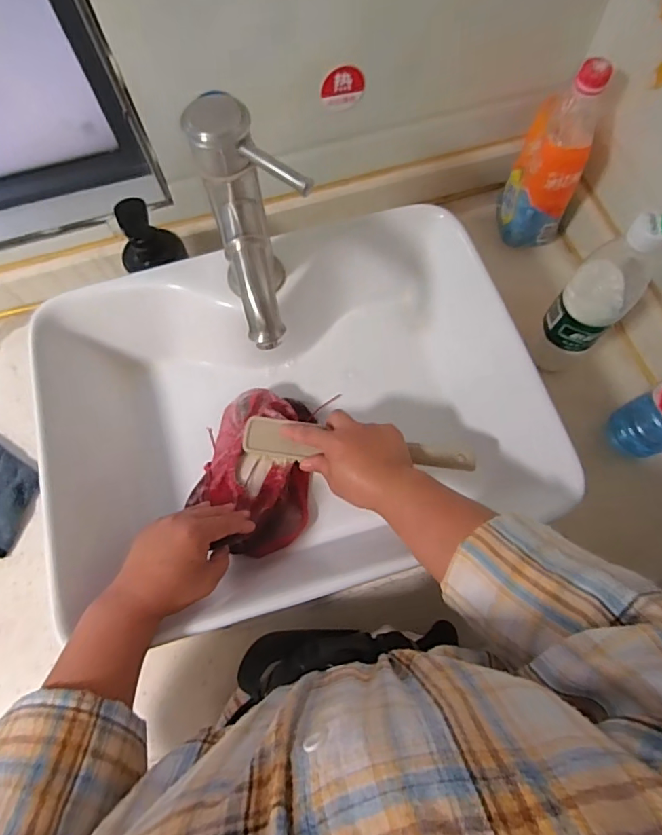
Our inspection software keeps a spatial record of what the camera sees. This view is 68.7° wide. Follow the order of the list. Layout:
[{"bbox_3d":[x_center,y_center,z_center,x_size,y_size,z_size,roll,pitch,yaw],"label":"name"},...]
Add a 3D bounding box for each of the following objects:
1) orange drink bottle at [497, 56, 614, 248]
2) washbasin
[{"bbox_3d":[0.260,-0.297,0.566,0.085,0.203,0.080,26,73,10],"label":"orange drink bottle"},{"bbox_3d":[-0.048,0.005,0.523,0.490,0.134,0.345,-13,70,-4],"label":"washbasin"}]

